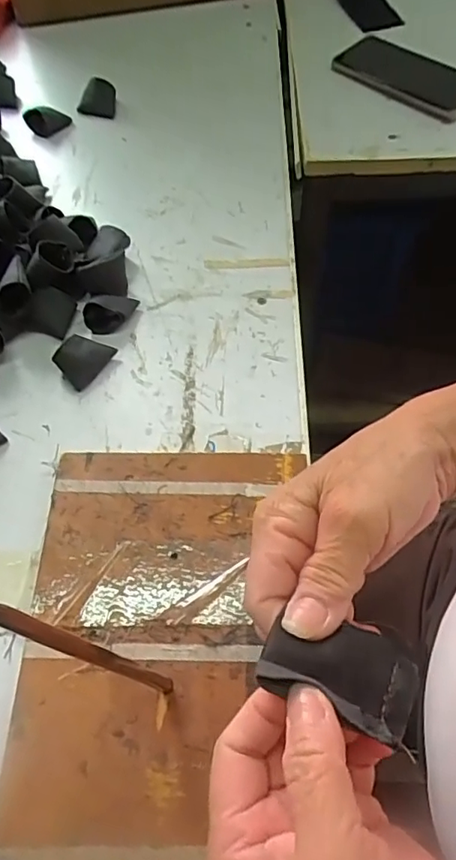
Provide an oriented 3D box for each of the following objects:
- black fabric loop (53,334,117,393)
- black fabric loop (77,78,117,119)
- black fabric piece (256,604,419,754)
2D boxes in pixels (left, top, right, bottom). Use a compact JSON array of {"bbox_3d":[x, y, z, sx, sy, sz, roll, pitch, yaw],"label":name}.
[{"bbox_3d":[-0.115,-0.057,0.443,0.030,0.019,0.042,29,66,18],"label":"black fabric loop"},{"bbox_3d":[-0.143,-0.361,0.608,0.039,0.028,0.032,1,61,1],"label":"black fabric loop"},{"bbox_3d":[0.042,0.087,0.207,0.057,0.017,0.039,14,62,8],"label":"black fabric piece"}]

